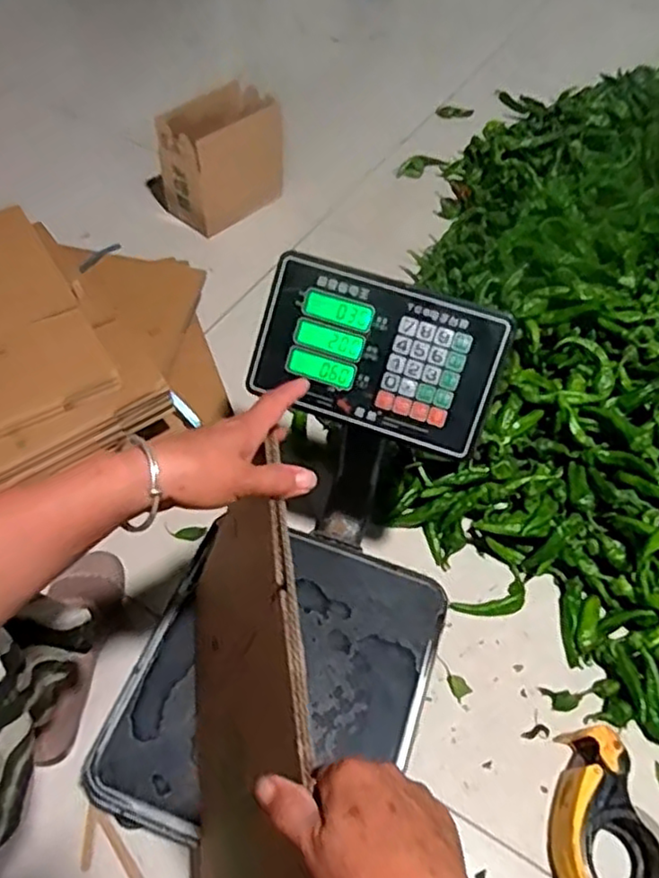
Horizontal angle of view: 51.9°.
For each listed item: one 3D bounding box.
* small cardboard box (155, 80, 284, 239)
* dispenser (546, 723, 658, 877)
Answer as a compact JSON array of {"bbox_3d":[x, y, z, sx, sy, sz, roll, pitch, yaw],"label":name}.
[{"bbox_3d":[-0.205,-0.523,1.299,0.119,0.212,0.229,38,60,20],"label":"small cardboard box"},{"bbox_3d":[0.283,0.408,0.719,0.111,0.055,0.173,-12,57,-12],"label":"dispenser"}]

